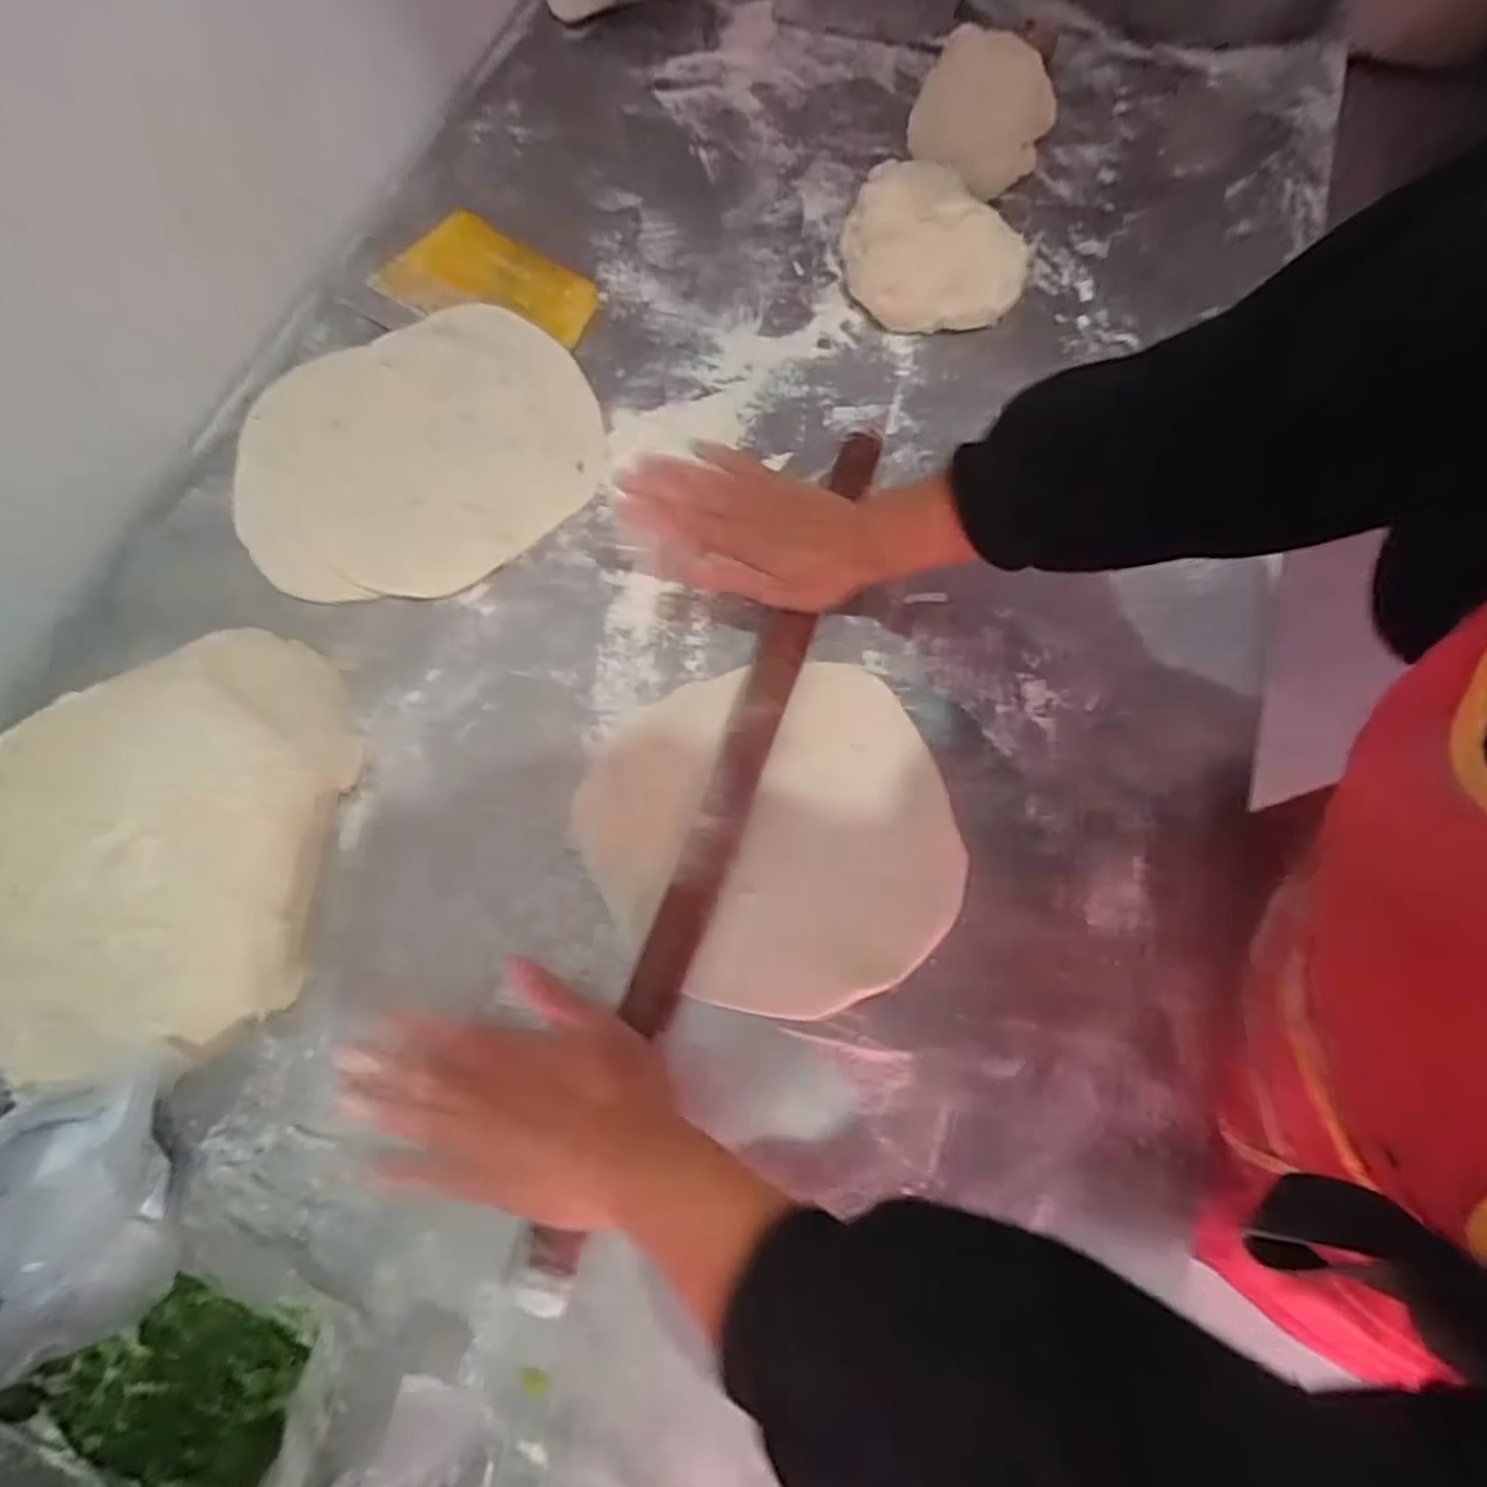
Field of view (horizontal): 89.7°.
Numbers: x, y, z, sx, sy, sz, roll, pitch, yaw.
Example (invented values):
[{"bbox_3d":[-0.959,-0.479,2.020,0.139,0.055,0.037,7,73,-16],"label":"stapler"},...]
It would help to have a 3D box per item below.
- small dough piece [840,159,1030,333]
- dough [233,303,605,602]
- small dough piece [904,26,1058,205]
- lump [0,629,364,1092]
[{"bbox_3d":[0.154,-0.411,0.615,0.139,0.055,0.130,-2,70,-2],"label":"small dough piece"},{"bbox_3d":[-0.238,-0.217,0.554,0.261,0.017,0.222,-31,73,-12],"label":"dough"},{"bbox_3d":[0.218,-0.568,0.668,0.109,0.064,0.140,27,71,9],"label":"small dough piece"},{"bbox_3d":[-0.343,0.050,0.433,0.190,0.061,0.255,6,70,1],"label":"lump"}]

